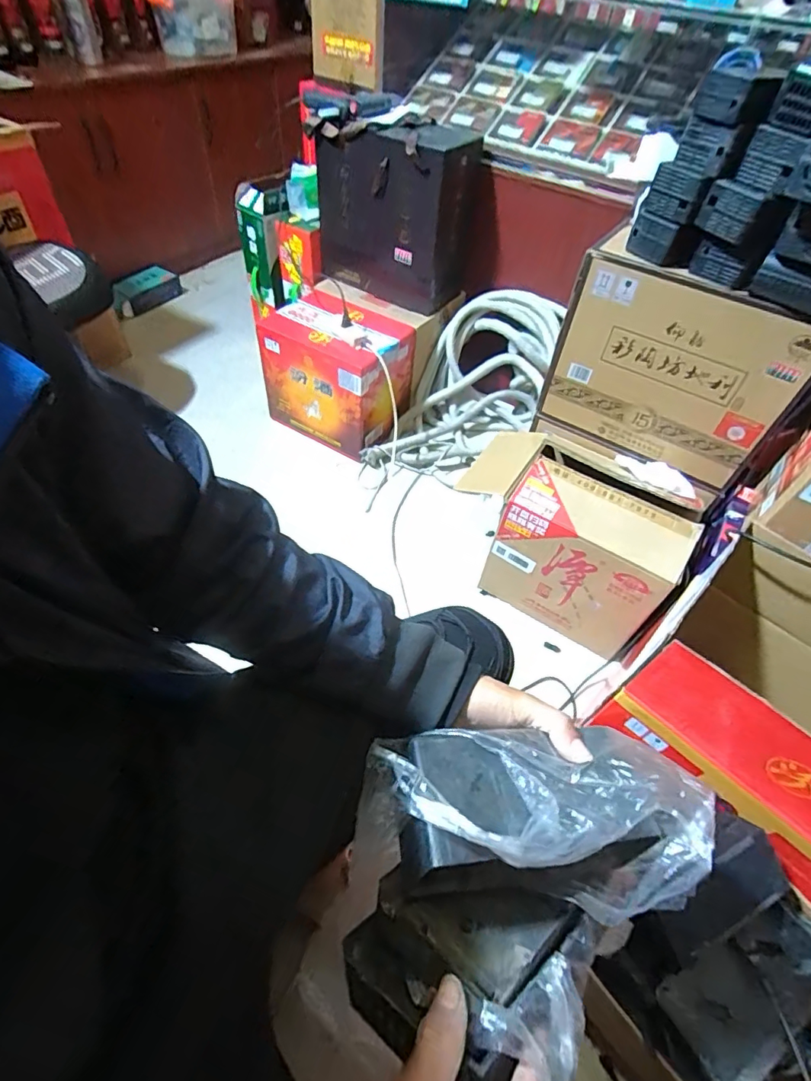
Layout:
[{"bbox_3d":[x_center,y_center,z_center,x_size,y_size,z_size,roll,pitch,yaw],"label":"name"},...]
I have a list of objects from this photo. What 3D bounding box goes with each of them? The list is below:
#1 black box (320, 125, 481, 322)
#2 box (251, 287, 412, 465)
[{"bbox_3d":[-0.023,-0.840,1.295,0.367,0.365,0.194,27,54,16],"label":"black box"},{"bbox_3d":[-0.165,-0.458,1.351,0.367,0.279,0.271,30,55,18],"label":"box"}]

